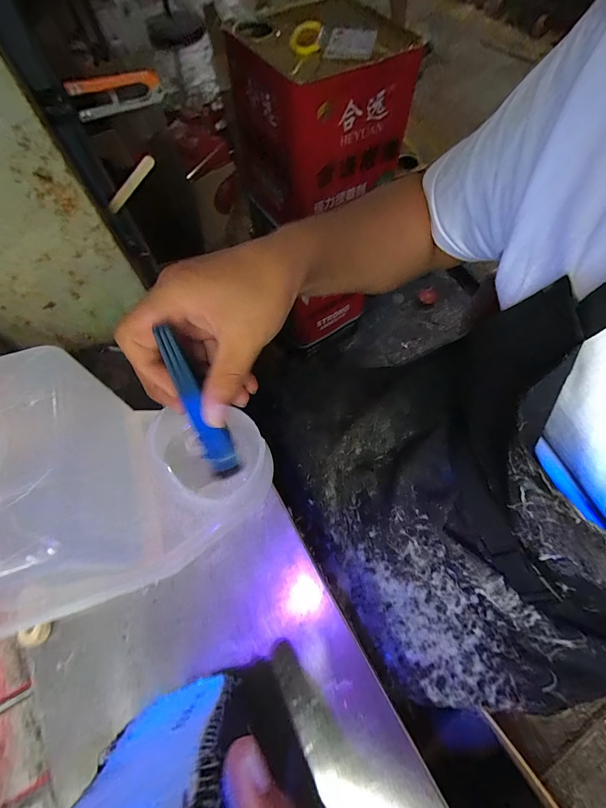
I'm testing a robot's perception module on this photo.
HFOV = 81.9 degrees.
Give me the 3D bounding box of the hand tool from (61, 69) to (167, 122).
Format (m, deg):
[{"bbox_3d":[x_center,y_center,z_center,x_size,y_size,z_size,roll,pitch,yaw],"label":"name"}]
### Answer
[{"bbox_3d":[-0.141,-0.237,0.266,0.066,0.024,0.008,-24,66,-10],"label":"hand tool"}]

